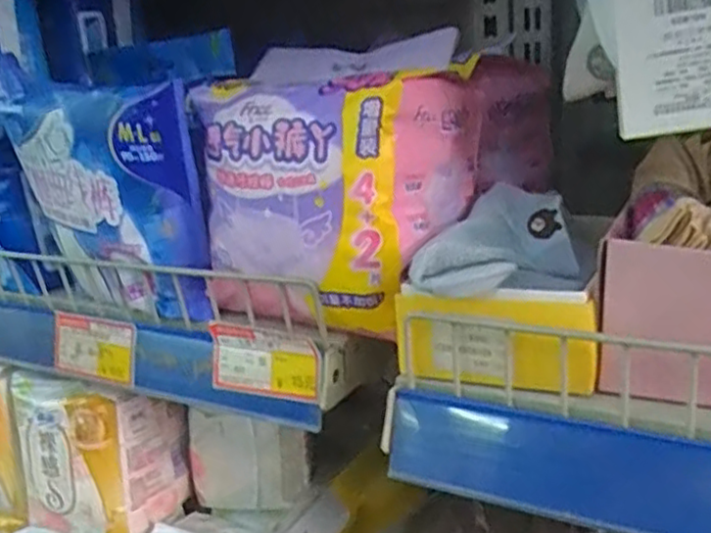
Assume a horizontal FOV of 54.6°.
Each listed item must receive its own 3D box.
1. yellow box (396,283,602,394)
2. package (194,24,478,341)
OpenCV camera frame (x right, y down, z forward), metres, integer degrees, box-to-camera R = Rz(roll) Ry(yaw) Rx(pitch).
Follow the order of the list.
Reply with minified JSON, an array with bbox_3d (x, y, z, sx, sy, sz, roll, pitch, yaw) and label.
[{"bbox_3d":[0.062,0.034,0.314,0.090,0.045,0.023,3,19,22],"label":"yellow box"},{"bbox_3d":[-0.010,-0.053,0.391,0.129,0.131,0.113,5,20,28],"label":"package"}]

